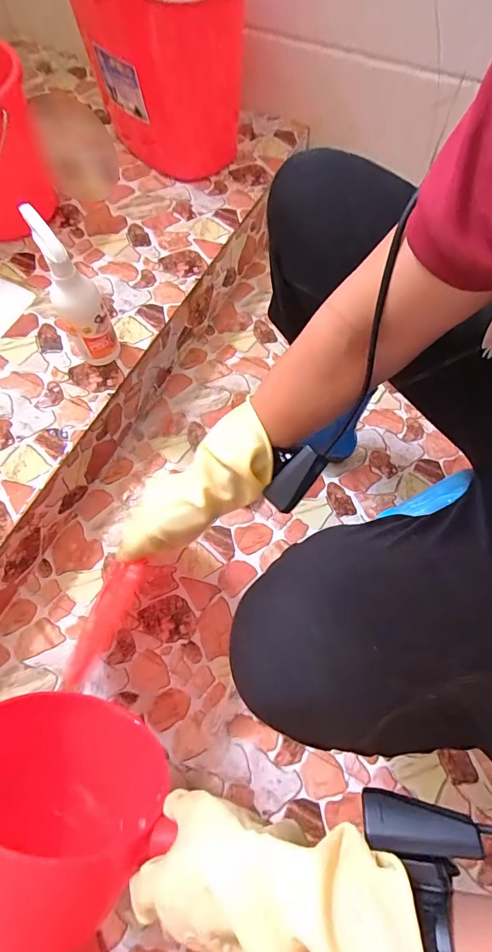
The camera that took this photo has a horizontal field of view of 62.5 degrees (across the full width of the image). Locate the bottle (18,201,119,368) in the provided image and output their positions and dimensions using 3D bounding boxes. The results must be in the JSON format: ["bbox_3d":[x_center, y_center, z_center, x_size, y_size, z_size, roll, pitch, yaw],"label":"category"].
[{"bbox_3d":[-0.260,-0.272,0.625,0.067,0.234,0.082,-26,69,-10],"label":"bottle"}]

